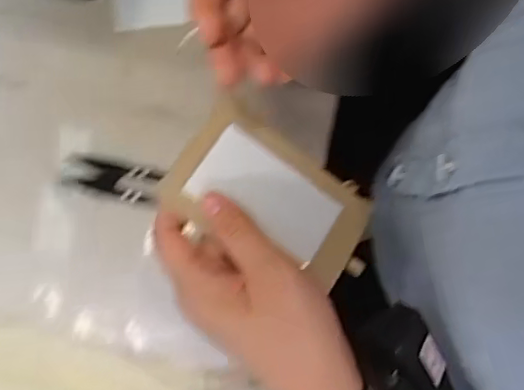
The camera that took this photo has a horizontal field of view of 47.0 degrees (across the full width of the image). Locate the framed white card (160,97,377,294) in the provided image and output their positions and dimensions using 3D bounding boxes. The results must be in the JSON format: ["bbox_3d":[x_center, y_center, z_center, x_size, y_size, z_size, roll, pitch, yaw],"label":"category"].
[{"bbox_3d":[0.005,0.001,0.338,0.109,0.009,0.065,32,73,-11],"label":"framed white card"}]

